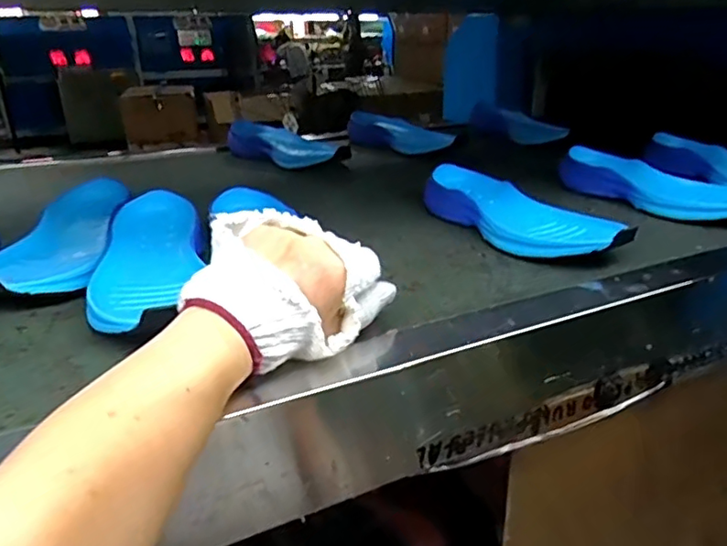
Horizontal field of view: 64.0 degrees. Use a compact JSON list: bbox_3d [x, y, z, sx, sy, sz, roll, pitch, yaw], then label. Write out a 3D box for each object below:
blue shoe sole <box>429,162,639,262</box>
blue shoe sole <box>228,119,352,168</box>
[{"bbox_3d":[0.160,-0.064,0.606,0.086,0.044,0.235,-14,27,-29],"label":"blue shoe sole"},{"bbox_3d":[-0.130,-0.201,0.923,0.101,0.045,0.255,-15,27,-31],"label":"blue shoe sole"}]

